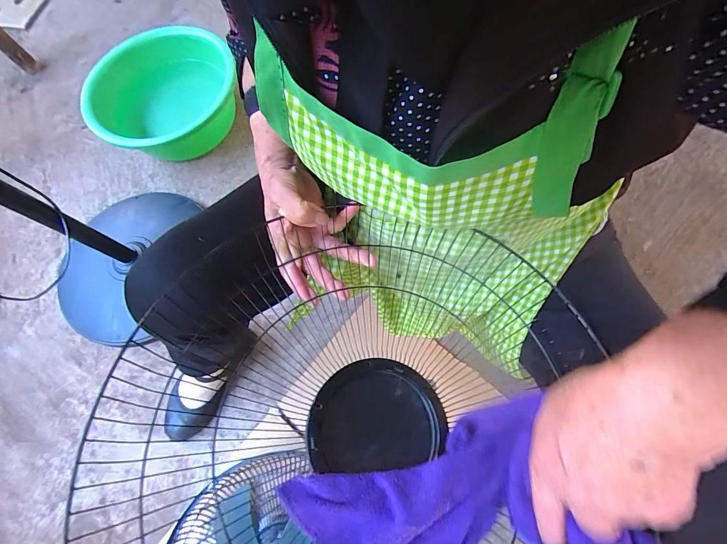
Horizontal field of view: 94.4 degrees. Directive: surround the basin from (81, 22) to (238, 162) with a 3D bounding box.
[{"bbox_3d":[-0.533,-0.478,0.886,0.354,0.118,0.371,-2,69,5],"label":"basin"}]

